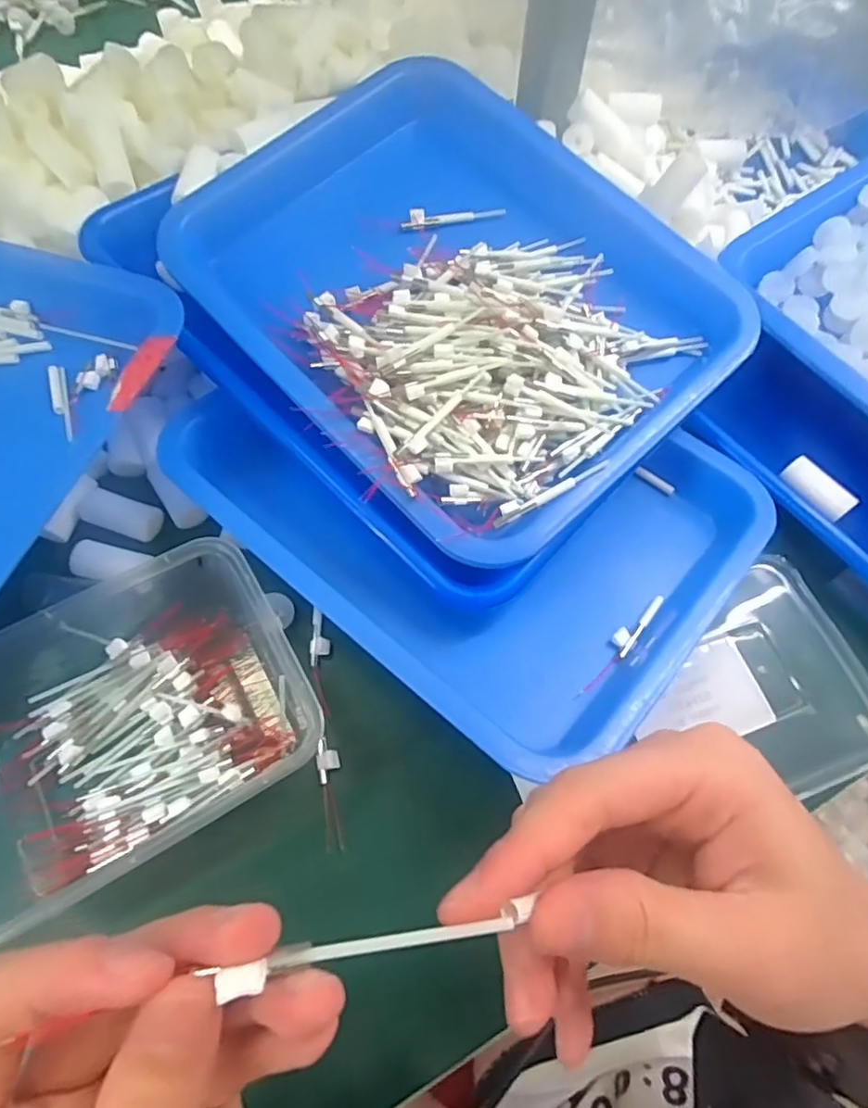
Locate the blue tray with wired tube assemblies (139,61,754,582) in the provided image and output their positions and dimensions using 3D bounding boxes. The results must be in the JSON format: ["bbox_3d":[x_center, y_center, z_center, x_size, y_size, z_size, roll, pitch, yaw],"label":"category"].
[{"bbox_3d":[0.008,-0.154,0.346,0.234,0.036,0.295,-40,71,-18],"label":"blue tray with wired tube assemblies"}]

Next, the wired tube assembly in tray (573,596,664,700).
[{"bbox_3d":[0.093,0.045,0.310,0.010,0.010,0.075,38,69,15],"label":"wired tube assembly in tray"}]

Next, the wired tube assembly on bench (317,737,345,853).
[{"bbox_3d":[-0.049,0.114,0.296,0.010,0.008,0.051,-9,65,-6],"label":"wired tube assembly on bench"}]

